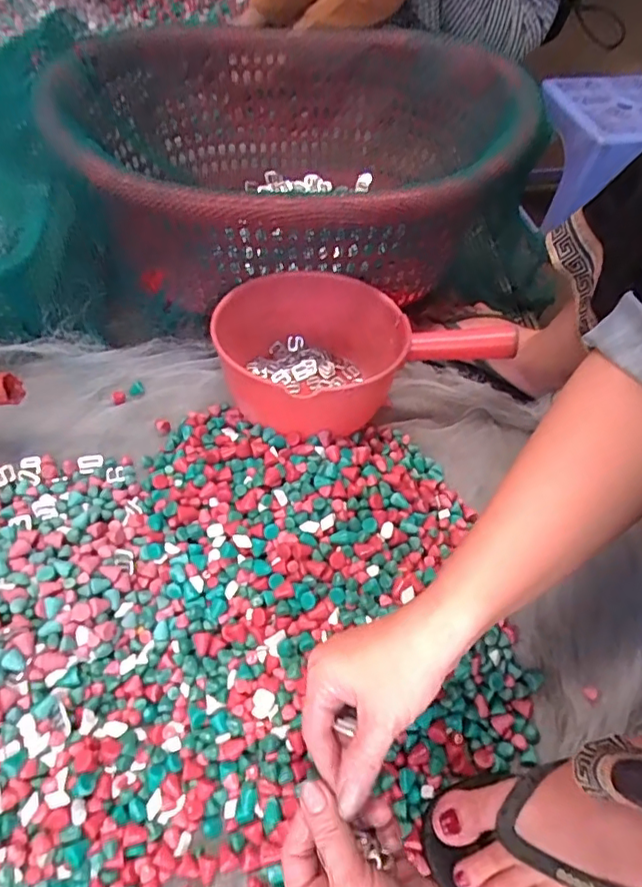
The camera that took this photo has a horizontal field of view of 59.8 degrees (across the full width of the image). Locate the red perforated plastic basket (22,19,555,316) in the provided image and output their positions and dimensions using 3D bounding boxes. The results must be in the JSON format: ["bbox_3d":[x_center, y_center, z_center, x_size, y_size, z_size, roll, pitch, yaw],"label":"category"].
[{"bbox_3d":[-0.031,-0.343,0.688,0.492,0.217,0.421,-7,57,-10],"label":"red perforated plastic basket"}]

